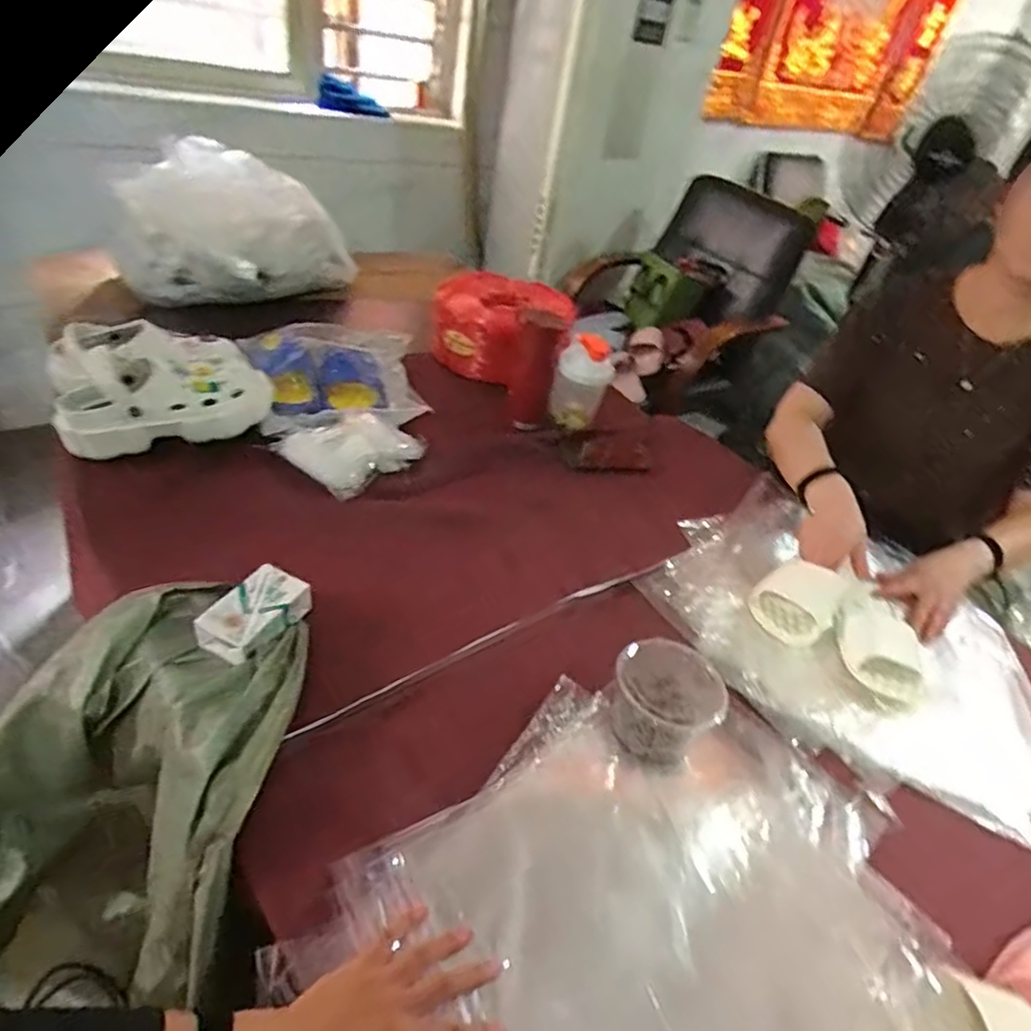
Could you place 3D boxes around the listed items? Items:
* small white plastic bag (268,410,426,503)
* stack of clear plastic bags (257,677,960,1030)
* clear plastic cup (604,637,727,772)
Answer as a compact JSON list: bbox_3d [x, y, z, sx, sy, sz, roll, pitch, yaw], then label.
[{"bbox_3d":[-0.247,-0.101,0.992,0.123,0.058,0.198,33,43,25],"label":"small white plastic bag"},{"bbox_3d":[0.095,0.333,0.533,0.505,0.030,0.357,-24,48,-31],"label":"stack of clear plastic bags"},{"bbox_3d":[0.157,0.200,0.685,0.113,0.079,0.103,7,39,-6],"label":"clear plastic cup"}]

